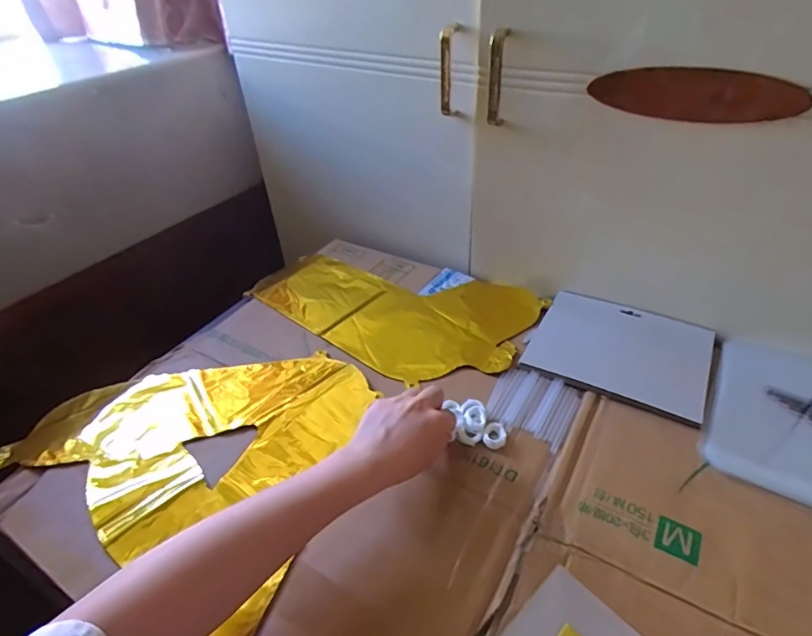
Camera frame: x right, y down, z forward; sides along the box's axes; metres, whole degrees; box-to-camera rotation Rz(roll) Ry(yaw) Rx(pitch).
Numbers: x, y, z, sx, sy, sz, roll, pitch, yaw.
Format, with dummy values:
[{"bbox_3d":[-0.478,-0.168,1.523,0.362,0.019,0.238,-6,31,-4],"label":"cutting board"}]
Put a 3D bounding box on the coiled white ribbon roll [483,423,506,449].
[{"bbox_3d":[0.091,0.119,0.492,0.022,0.006,0.029,11,41,16],"label":"coiled white ribbon roll"}]

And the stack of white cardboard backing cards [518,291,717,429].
[{"bbox_3d":[0.251,0.037,0.574,0.189,0.008,0.157,18,43,23],"label":"stack of white cardboard backing cards"}]

